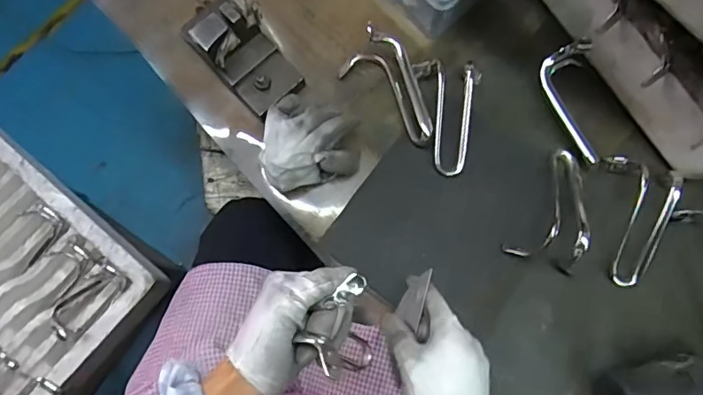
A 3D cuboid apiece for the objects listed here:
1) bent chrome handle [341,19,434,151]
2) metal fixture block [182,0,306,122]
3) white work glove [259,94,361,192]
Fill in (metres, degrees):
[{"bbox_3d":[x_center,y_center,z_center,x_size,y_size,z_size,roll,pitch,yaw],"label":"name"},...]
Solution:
[{"bbox_3d":[0.033,-0.112,0.515,0.069,0.055,0.138,-22,65,-6],"label":"bent chrome handle"},{"bbox_3d":[-0.102,-0.139,0.503,0.096,0.062,0.064,40,79,8],"label":"metal fixture block"},{"bbox_3d":[-0.040,-0.053,0.491,0.097,0.056,0.071,-17,78,-5],"label":"white work glove"}]

